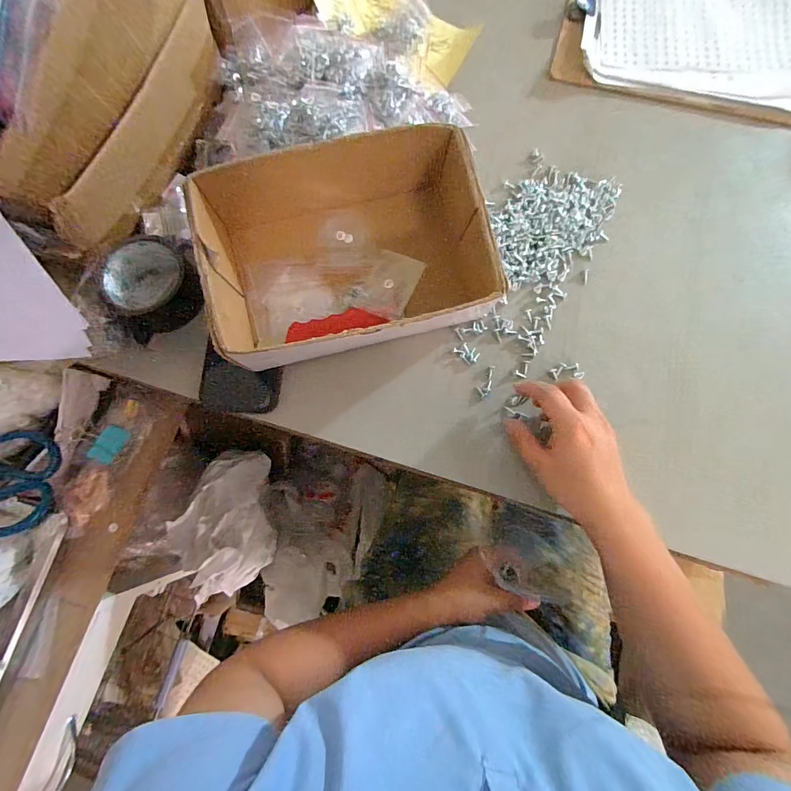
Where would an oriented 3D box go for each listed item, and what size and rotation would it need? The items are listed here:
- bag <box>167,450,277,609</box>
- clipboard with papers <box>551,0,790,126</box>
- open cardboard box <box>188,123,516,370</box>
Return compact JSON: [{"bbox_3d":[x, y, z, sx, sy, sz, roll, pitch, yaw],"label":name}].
[{"bbox_3d":[-0.295,0.220,0.683,0.164,0.062,0.239,-1,78,2],"label":"bag"},{"bbox_3d":[0.375,-0.457,0.499,0.313,0.017,0.227,18,79,6],"label":"clipboard with papers"},{"bbox_3d":[-0.041,-0.125,0.386,0.254,0.102,0.172,-16,78,-1],"label":"open cardboard box"}]

